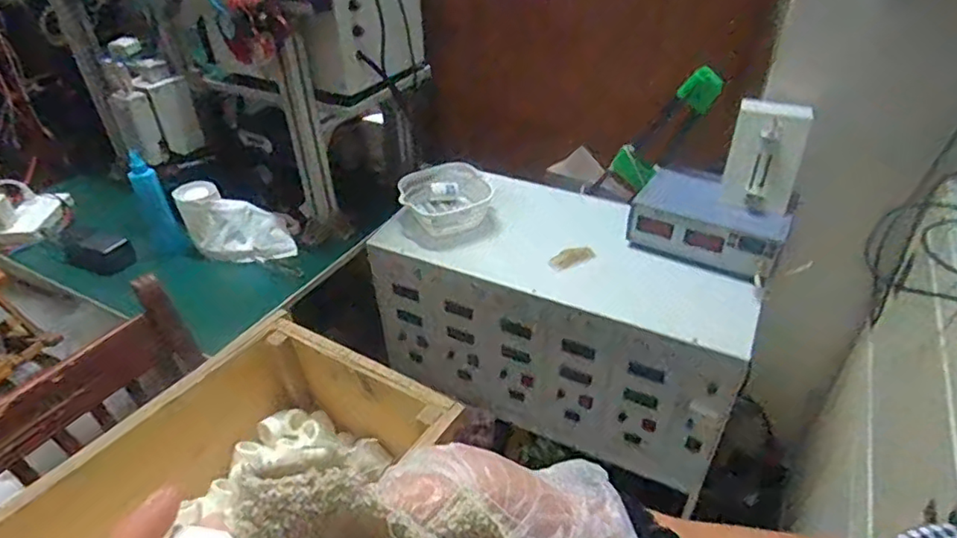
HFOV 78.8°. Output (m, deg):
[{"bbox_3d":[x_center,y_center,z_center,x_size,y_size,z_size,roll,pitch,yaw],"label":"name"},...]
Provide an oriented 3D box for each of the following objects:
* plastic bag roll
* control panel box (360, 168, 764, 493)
[{"bbox_3d":[-0.454,-0.085,1.088,0.202,0.121,0.083,4,38,8],"label":"plastic bag roll"},{"bbox_3d":[0.149,0.096,1.158,0.655,0.390,0.252,15,41,21],"label":"control panel box"}]

